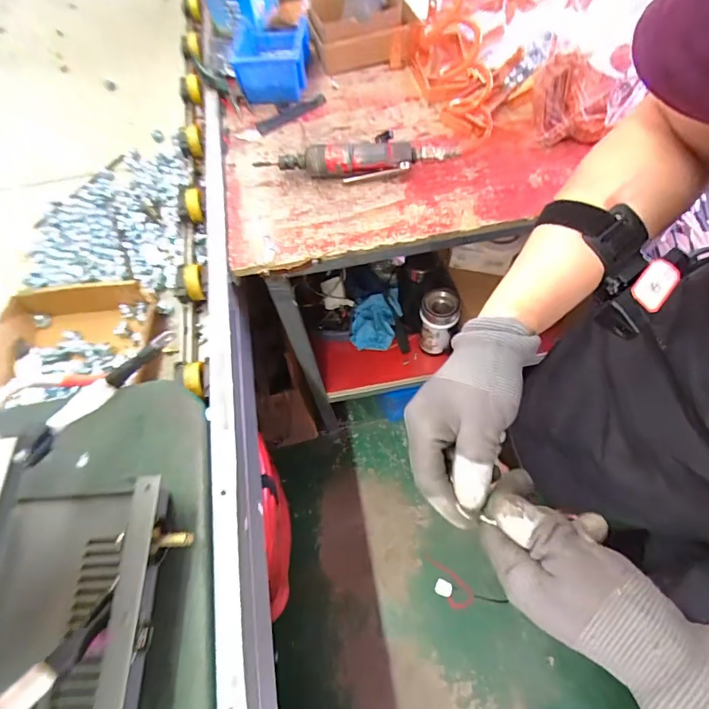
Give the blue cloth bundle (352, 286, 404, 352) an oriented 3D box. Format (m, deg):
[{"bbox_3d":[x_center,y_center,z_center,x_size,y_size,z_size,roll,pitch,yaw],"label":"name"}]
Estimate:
[{"bbox_3d":[0.052,-0.085,1.061,0.115,0.077,0.125,0,62,4],"label":"blue cloth bundle"}]

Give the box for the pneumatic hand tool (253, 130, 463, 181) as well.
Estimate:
[{"bbox_3d":[0.000,-0.276,0.630,0.282,0.047,0.054,-5,62,1],"label":"pneumatic hand tool"}]

